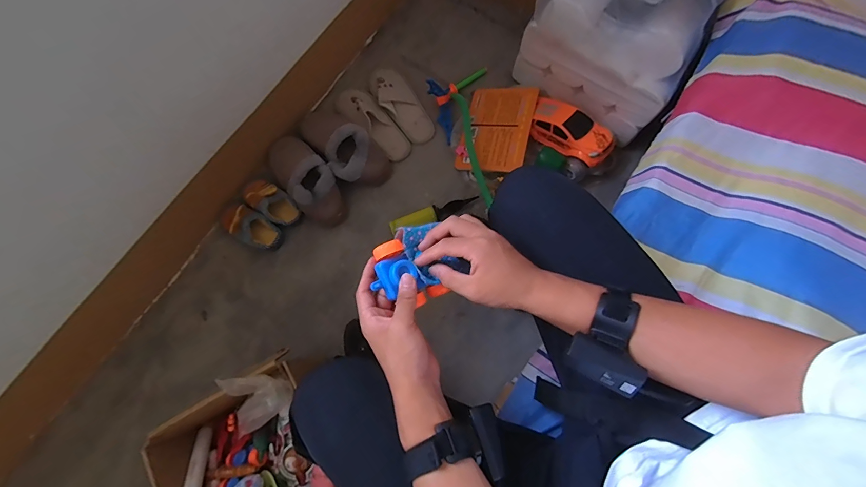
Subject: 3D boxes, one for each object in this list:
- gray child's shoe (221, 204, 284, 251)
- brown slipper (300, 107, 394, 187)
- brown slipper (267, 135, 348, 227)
[{"bbox_3d":[-0.464,-0.043,0.941,0.159,0.070,0.080,24,76,8],"label":"gray child's shoe"},{"bbox_3d":[-0.242,-0.267,0.985,0.139,0.084,0.285,-43,78,-10],"label":"brown slipper"},{"bbox_3d":[-0.325,-0.165,0.968,0.121,0.079,0.267,-38,77,-9],"label":"brown slipper"}]

